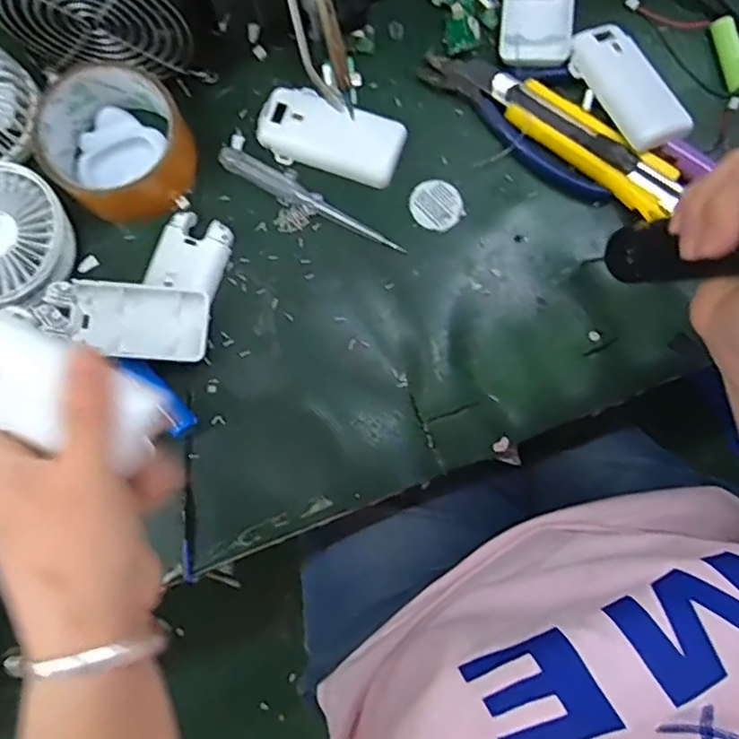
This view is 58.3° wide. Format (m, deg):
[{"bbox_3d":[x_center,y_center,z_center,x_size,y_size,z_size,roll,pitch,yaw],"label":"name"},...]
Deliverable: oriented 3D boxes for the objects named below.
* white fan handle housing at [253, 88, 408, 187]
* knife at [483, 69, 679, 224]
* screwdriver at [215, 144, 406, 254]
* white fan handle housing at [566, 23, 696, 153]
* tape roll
[{"bbox_3d":[-0.026,-0.153,0.432,0.095,0.018,0.044,16,82,2],"label":"white fan handle housing"},{"bbox_3d":[0.139,-0.147,0.429,0.137,0.021,0.031,37,83,5],"label":"knife"},{"bbox_3d":[-0.038,-0.111,0.431,0.133,0.012,0.019,29,83,4],"label":"screwdriver"},{"bbox_3d":[0.166,-0.182,0.426,0.042,0.012,0.091,-32,83,-4],"label":"white fan handle housing"},{"bbox_3d":[-0.159,-0.144,0.419,0.086,0.040,0.084,0,82,0],"label":"tape roll"}]

